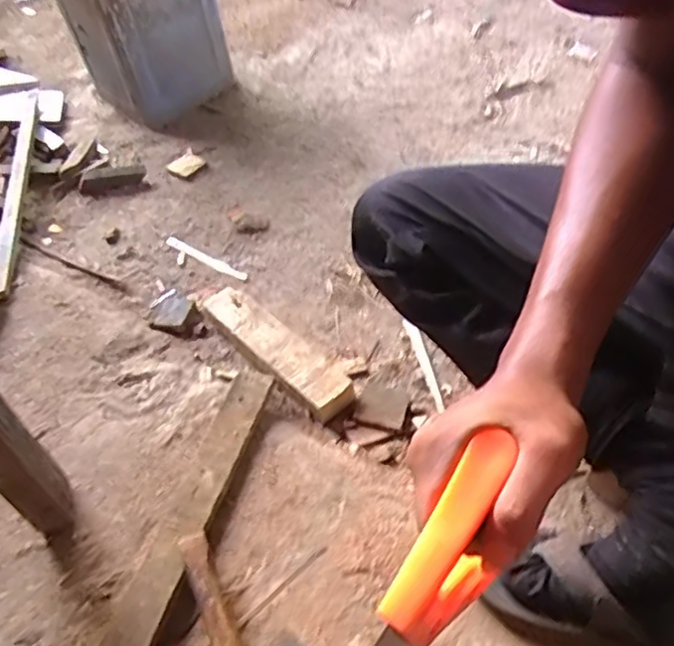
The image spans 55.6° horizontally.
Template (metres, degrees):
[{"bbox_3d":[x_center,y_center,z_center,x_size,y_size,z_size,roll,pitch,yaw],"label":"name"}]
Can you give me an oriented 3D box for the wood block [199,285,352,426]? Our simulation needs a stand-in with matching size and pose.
[{"bbox_3d":[-0.090,0.030,0.859,0.067,0.039,0.286,-38,54,-24],"label":"wood block"}]

